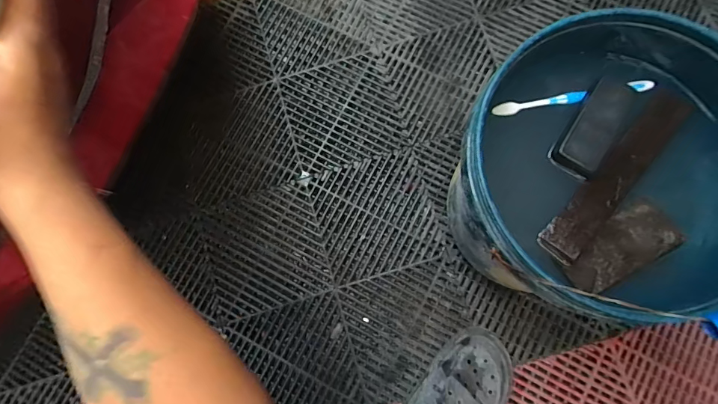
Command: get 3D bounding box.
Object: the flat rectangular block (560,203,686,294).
[{"bbox_3d":[0.277,0.049,0.447,0.118,0.014,0.056,-31,79,-4],"label":"flat rectangular block"}]

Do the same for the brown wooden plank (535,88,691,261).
[{"bbox_3d":[0.283,-0.032,0.457,0.048,0.025,0.227,40,83,9],"label":"brown wooden plank"}]

